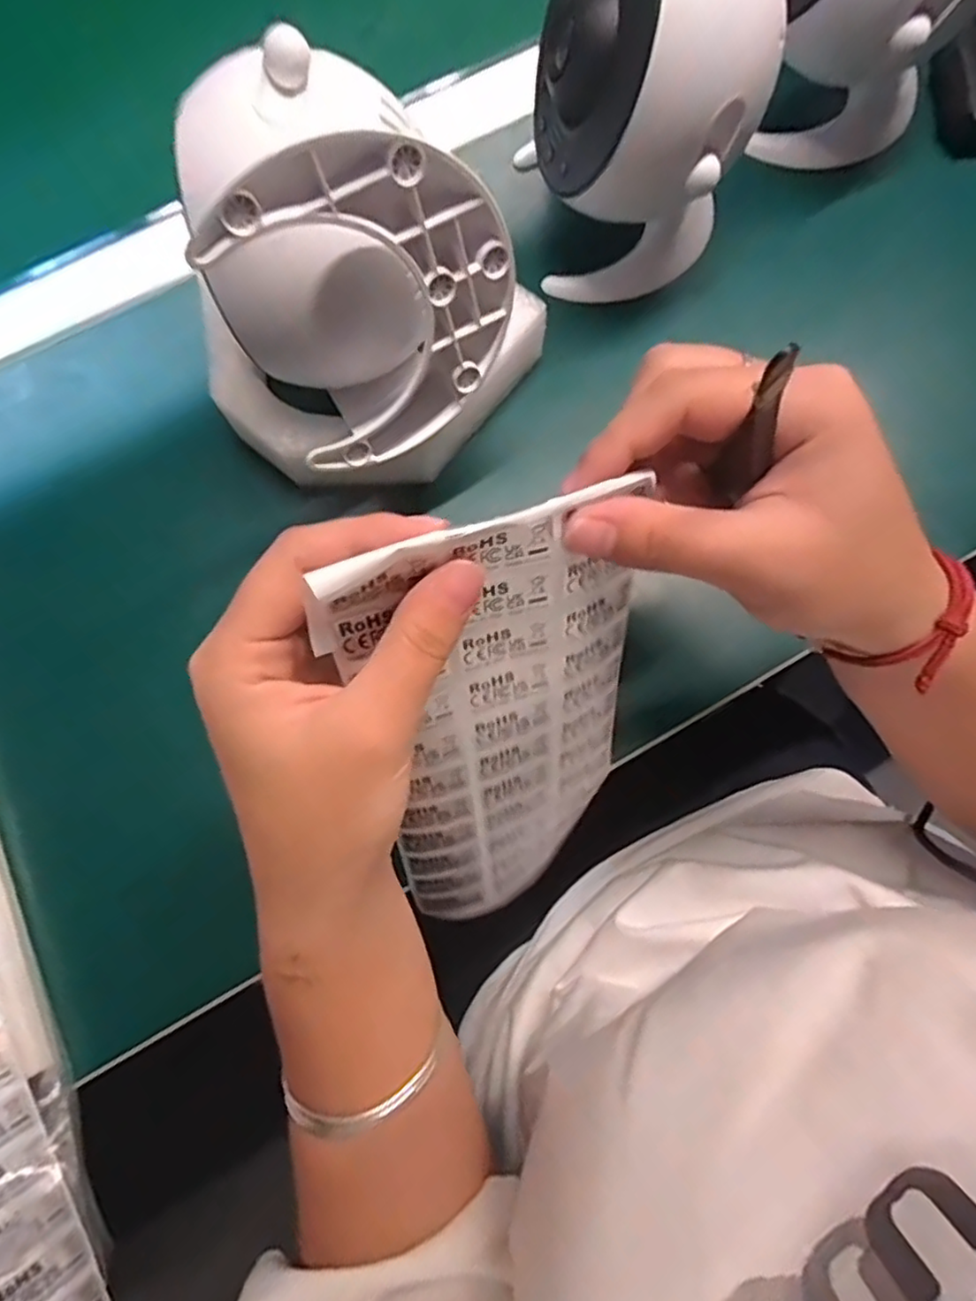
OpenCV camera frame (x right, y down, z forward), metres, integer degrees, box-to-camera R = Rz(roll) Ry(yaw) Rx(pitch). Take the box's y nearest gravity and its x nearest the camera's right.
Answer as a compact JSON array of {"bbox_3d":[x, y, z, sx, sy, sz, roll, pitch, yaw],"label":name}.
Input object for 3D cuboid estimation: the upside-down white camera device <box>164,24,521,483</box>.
[{"bbox_3d":[-0.055,-0.151,0.253,0.098,0.112,0.106,-31,79,-5],"label":"upside-down white camera device"}]

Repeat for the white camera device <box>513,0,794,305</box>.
[{"bbox_3d":[0.071,-0.244,0.299,0.102,0.133,0.081,6,78,3],"label":"white camera device"}]

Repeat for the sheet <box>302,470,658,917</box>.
[{"bbox_3d":[0.009,0.035,0.248,0.101,0.203,0.011,-21,46,-15],"label":"sheet"}]

